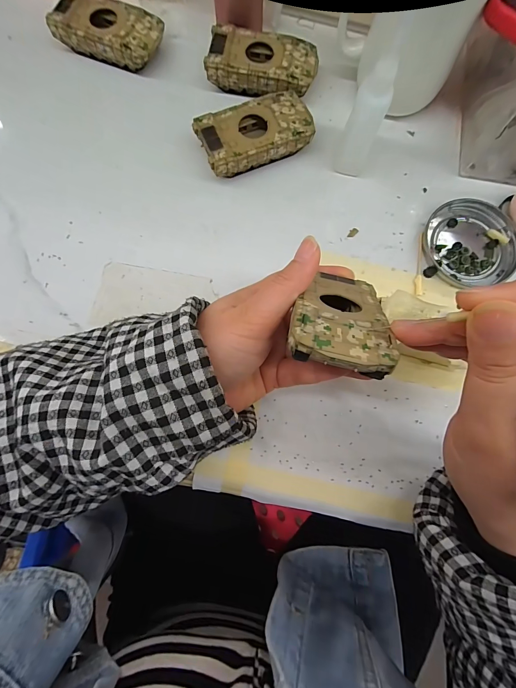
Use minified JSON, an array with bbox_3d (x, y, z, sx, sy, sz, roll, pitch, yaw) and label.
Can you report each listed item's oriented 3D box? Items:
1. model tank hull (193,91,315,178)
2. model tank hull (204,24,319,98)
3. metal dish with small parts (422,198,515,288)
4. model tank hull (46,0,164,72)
[{"bbox_3d":[-0.002,-0.180,0.270,0.096,0.025,0.051,-25,81,-5],"label":"model tank hull"},{"bbox_3d":[0.005,-0.251,0.286,0.093,0.027,0.052,14,80,2],"label":"model tank hull"},{"bbox_3d":[0.179,-0.086,0.264,0.075,0.010,0.070,0,80,-1],"label":"metal dish with small parts"},{"bbox_3d":[-0.136,-0.287,0.289,0.092,0.027,0.050,19,80,3],"label":"model tank hull"}]

